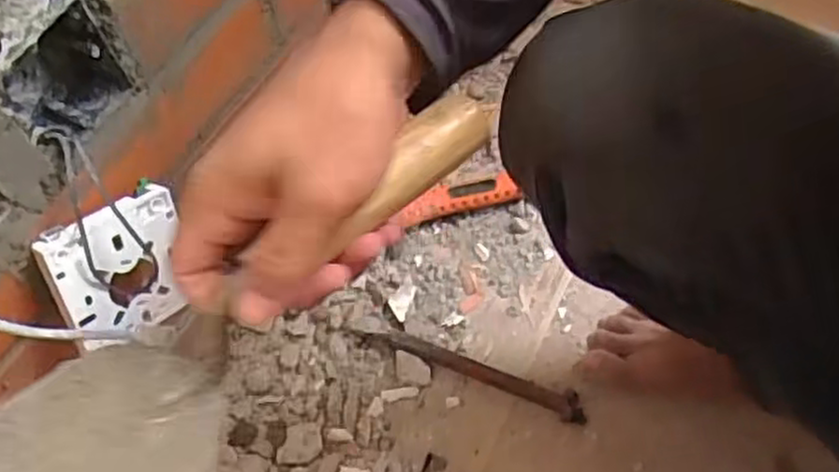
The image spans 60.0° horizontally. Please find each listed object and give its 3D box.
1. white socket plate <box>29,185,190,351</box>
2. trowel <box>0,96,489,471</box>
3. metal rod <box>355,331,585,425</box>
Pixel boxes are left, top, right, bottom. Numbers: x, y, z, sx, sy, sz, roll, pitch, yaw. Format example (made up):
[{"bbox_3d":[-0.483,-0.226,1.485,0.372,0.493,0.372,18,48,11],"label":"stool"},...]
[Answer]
[{"bbox_3d":[-0.188,0.021,0.462,0.014,0.087,0.083,19,39,37],"label":"white socket plate"},{"bbox_3d":[-0.090,0.045,0.300,0.305,0.051,0.082,-38,65,-16],"label":"trowel"},{"bbox_3d":[0.043,0.116,0.628,0.202,0.018,0.022,18,63,13],"label":"metal rod"}]

